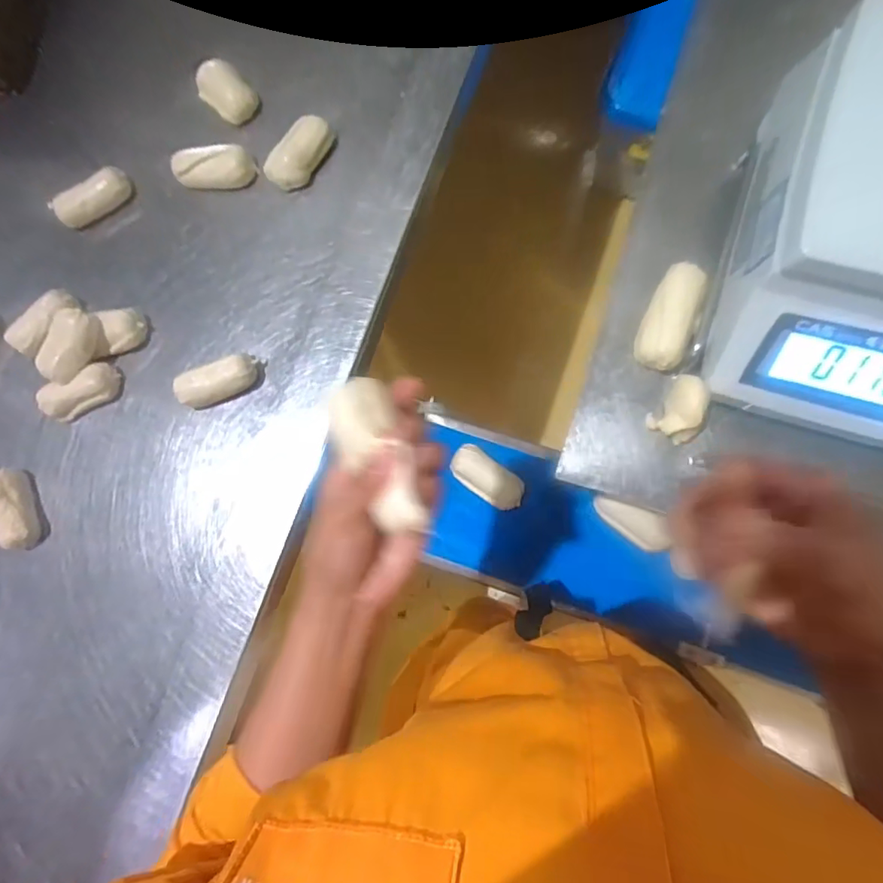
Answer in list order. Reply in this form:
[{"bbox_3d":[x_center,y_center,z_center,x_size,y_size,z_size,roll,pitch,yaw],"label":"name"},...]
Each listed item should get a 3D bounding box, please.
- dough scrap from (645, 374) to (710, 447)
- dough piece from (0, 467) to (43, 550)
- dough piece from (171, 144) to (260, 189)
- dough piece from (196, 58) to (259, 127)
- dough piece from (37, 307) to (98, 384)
[{"bbox_3d":[0.197,-0.026,0.424,0.037,0.034,0.047,33,87,12],"label":"dough scrap"},{"bbox_3d":[-0.490,0.076,0.600,0.039,0.030,0.093,-24,78,4],"label":"dough piece"},{"bbox_3d":[-0.265,-0.321,0.615,0.093,0.029,0.049,5,82,9],"label":"dough piece"},{"bbox_3d":[-0.258,-0.420,0.628,0.053,0.036,0.067,-41,81,2],"label":"dough piece"},{"bbox_3d":[-0.408,-0.104,0.573,0.038,0.031,0.080,22,85,11],"label":"dough piece"}]

